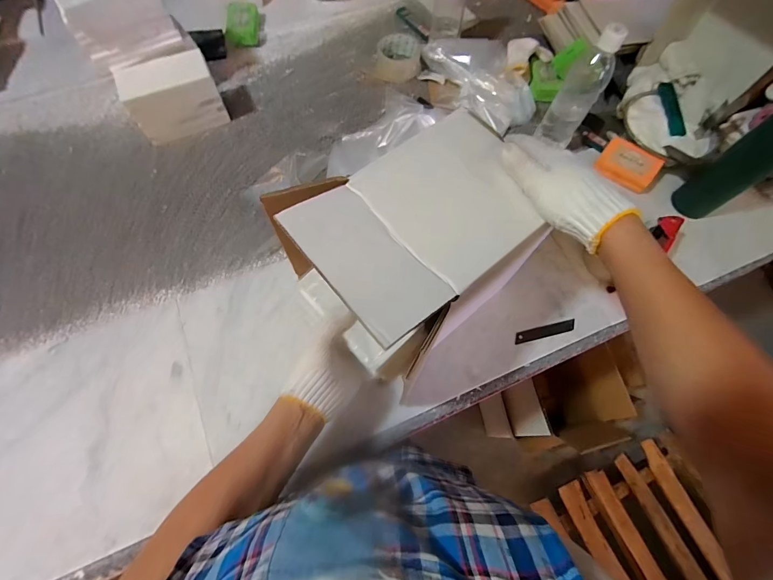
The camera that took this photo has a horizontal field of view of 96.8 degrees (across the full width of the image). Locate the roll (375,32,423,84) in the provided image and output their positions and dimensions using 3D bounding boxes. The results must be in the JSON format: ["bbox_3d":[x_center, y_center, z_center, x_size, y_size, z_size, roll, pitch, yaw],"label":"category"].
[{"bbox_3d":[0.028,-0.496,0.731,0.093,0.037,0.097,5,66,4],"label":"roll"}]

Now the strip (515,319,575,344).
[{"bbox_3d":[0.241,0.063,0.523,0.097,0.004,0.017,-13,77,-7],"label":"strip"}]

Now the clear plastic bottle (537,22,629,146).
[{"bbox_3d":[0.322,-0.335,0.576,0.071,0.186,0.056,28,70,14],"label":"clear plastic bottle"}]

